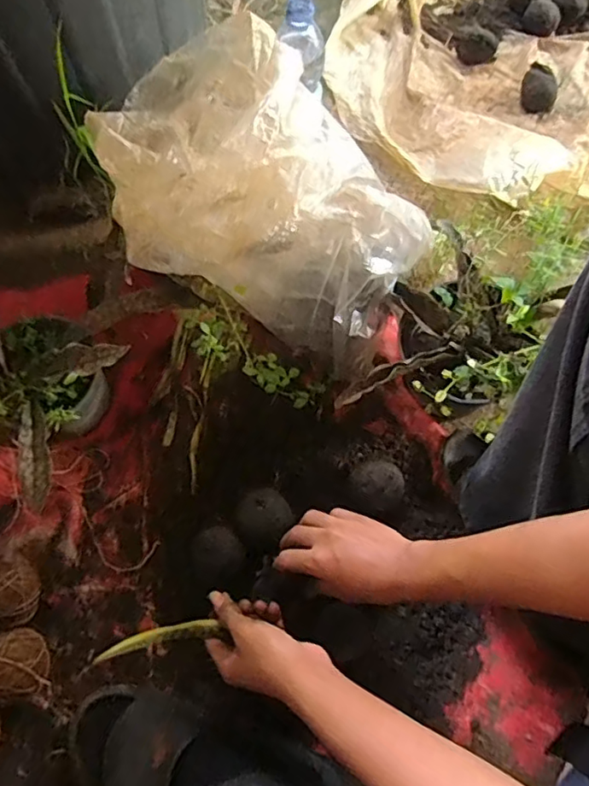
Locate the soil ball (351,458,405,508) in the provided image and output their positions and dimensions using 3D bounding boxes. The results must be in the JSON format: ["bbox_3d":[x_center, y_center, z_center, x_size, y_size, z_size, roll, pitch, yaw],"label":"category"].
[{"bbox_3d":[0.092,0.100,0.632,0.056,0.062,0.051,-1,70,3],"label":"soil ball"}]

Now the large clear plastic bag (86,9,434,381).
[{"bbox_3d":[-0.037,-0.183,0.626,0.322,0.290,0.220,23,73,11],"label":"large clear plastic bag"}]

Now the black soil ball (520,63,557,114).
[{"bbox_3d":[0.366,-0.453,0.849,0.056,0.043,0.053,-1,70,3],"label":"black soil ball"}]

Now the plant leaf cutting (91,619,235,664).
[{"bbox_3d":[-0.119,0.217,0.506,0.106,0.016,0.016,-9,70,-12],"label":"plant leaf cutting"}]

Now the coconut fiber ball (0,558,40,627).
[{"bbox_3d":[-0.302,0.210,0.607,0.063,0.067,0.068,-1,70,3],"label":"coconut fiber ball"}]

